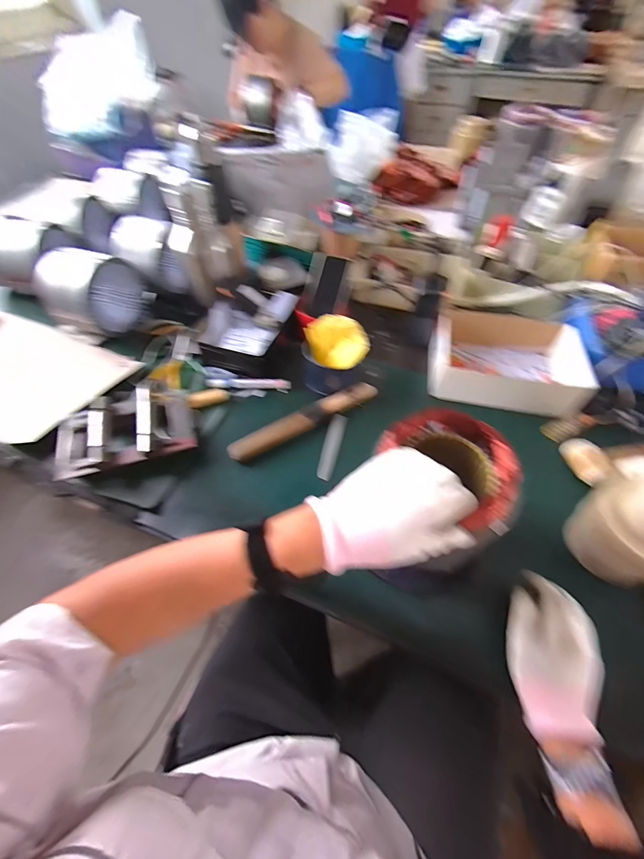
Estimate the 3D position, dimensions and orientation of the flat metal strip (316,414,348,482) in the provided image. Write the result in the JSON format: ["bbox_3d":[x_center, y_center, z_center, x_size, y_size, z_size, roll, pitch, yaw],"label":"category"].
[{"bbox_3d":[0.016,0.028,0.575,0.028,0.007,0.121,17,60,0],"label":"flat metal strip"}]

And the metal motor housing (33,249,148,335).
[{"bbox_3d":[-0.457,-0.275,0.692,0.146,0.139,0.137,15,56,11],"label":"metal motor housing"}]

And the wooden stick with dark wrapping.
[{"bbox_3d":[-0.025,-0.019,0.590,0.277,0.028,0.032,-28,59,-18],"label":"wooden stick with dark wrapping"}]

